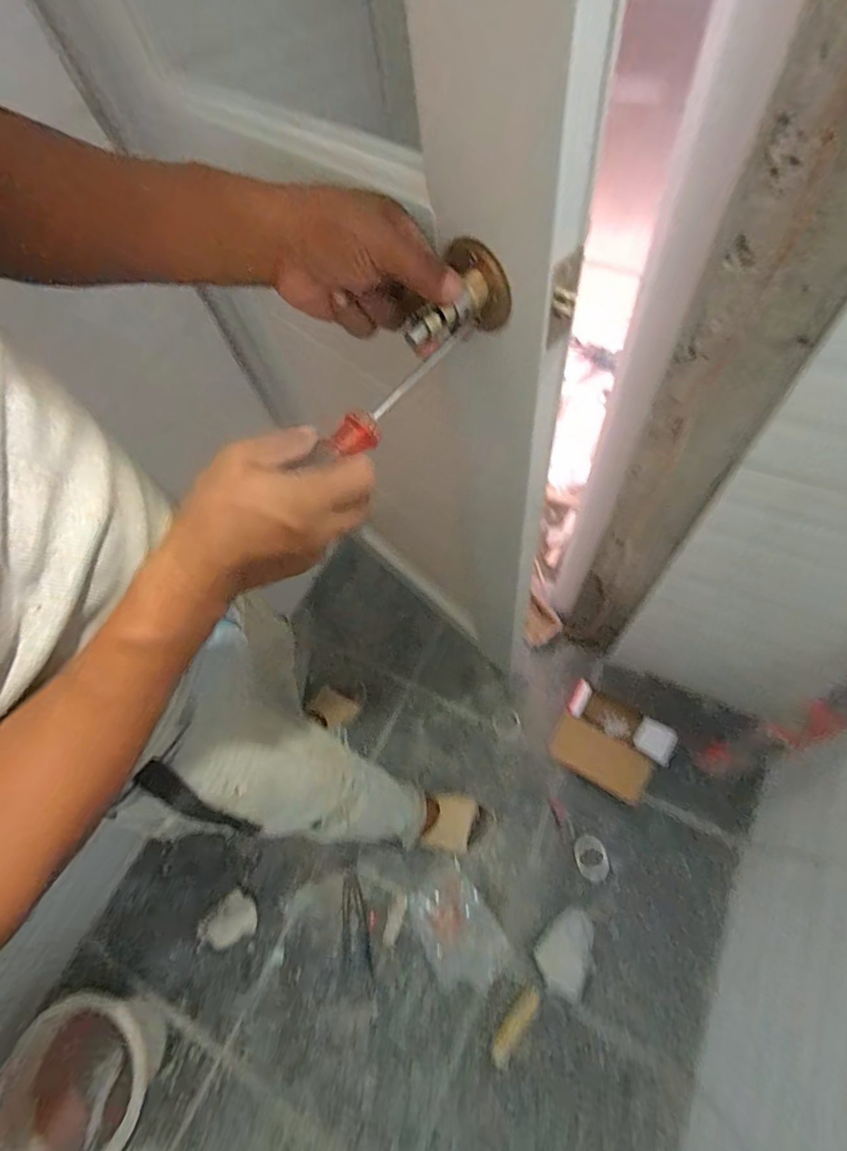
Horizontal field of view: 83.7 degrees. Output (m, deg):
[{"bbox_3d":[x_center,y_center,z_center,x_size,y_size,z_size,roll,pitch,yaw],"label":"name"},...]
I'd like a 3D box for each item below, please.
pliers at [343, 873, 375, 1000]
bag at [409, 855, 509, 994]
[{"bbox_3d":[-0.125,0.665,0.880,0.051,0.015,0.186,-13,62,1],"label":"pliers"},{"bbox_3d":[0.064,0.656,0.874,0.135,0.018,0.178,-30,63,-8],"label":"bag"}]

